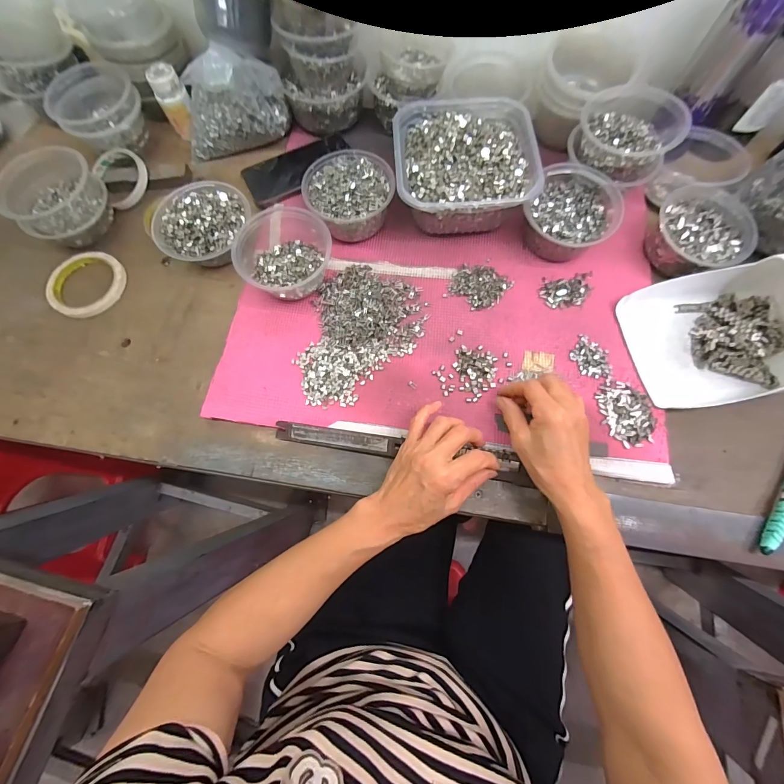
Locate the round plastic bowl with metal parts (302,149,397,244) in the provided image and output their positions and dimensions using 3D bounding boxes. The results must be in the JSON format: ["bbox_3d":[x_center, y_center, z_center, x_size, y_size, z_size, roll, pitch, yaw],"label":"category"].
[{"bbox_3d":[-0.054,-0.257,0.472,0.111,0.062,0.110,0,73,1],"label":"round plastic bowl with metal parts"}]

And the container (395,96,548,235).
[{"bbox_3d":[0.091,-0.303,0.475,0.172,0.072,0.193,-3,73,0],"label":"container"}]

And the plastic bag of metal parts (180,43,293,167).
[{"bbox_3d":[-0.229,-0.410,0.504,0.150,0.111,0.072,0,73,1],"label":"plastic bag of metal parts"}]

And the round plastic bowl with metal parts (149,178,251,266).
[{"bbox_3d":[-0.246,-0.222,0.472,0.119,0.059,0.115,0,73,1],"label":"round plastic bowl with metal parts"}]

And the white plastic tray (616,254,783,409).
[{"bbox_3d":[0.380,-0.070,0.394,0.179,0.083,0.150,-10,73,-2],"label":"white plastic tray"}]

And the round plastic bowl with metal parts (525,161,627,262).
[{"bbox_3d":[0.224,-0.221,0.452,0.101,0.059,0.110,0,73,1],"label":"round plastic bowl with metal parts"}]

